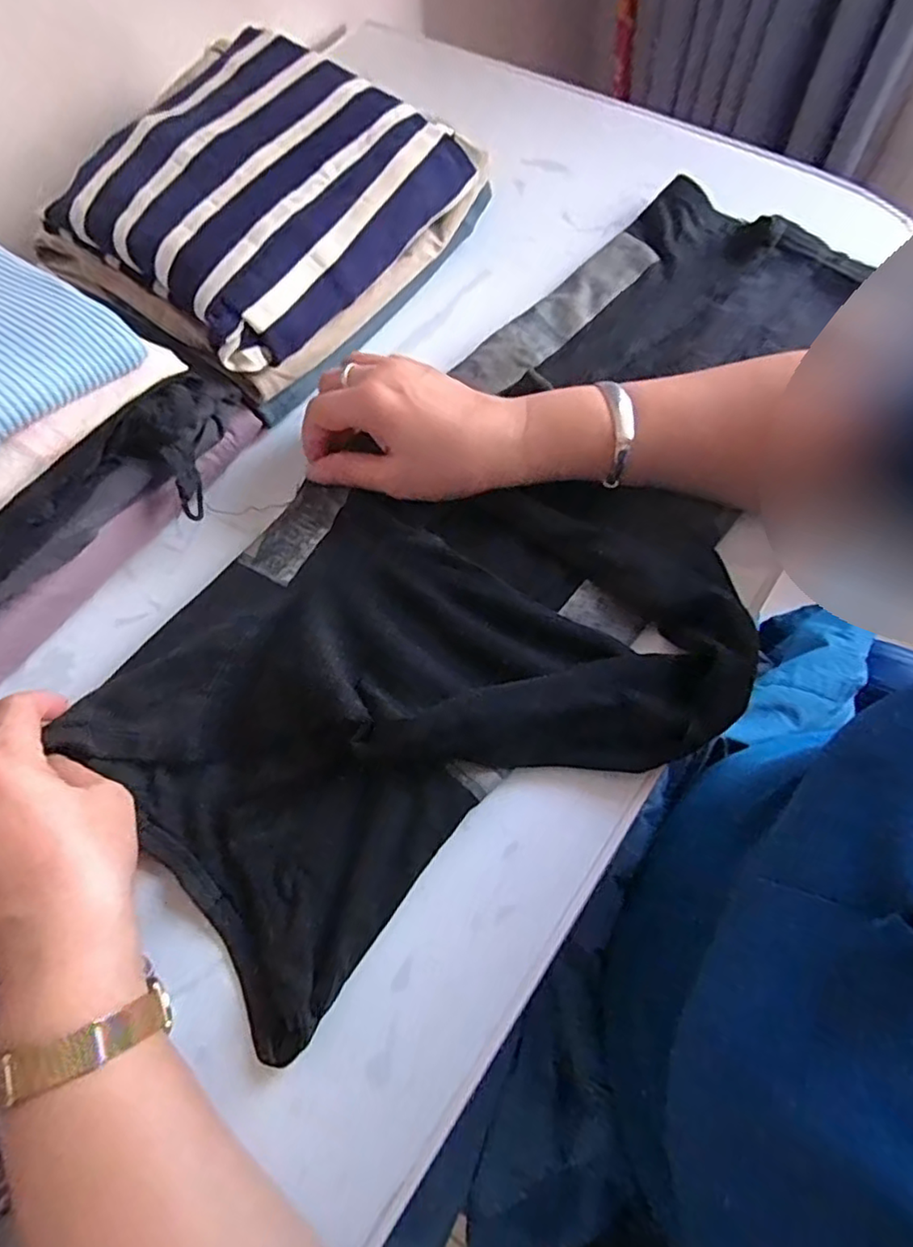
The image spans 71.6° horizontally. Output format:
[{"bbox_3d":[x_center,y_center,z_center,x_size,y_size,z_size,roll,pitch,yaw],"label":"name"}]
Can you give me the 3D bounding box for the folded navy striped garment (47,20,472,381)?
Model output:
[{"bbox_3d":[-0.126,-0.284,0.429,0.198,0.069,0.229,35,72,16],"label":"folded navy striped garment"}]

